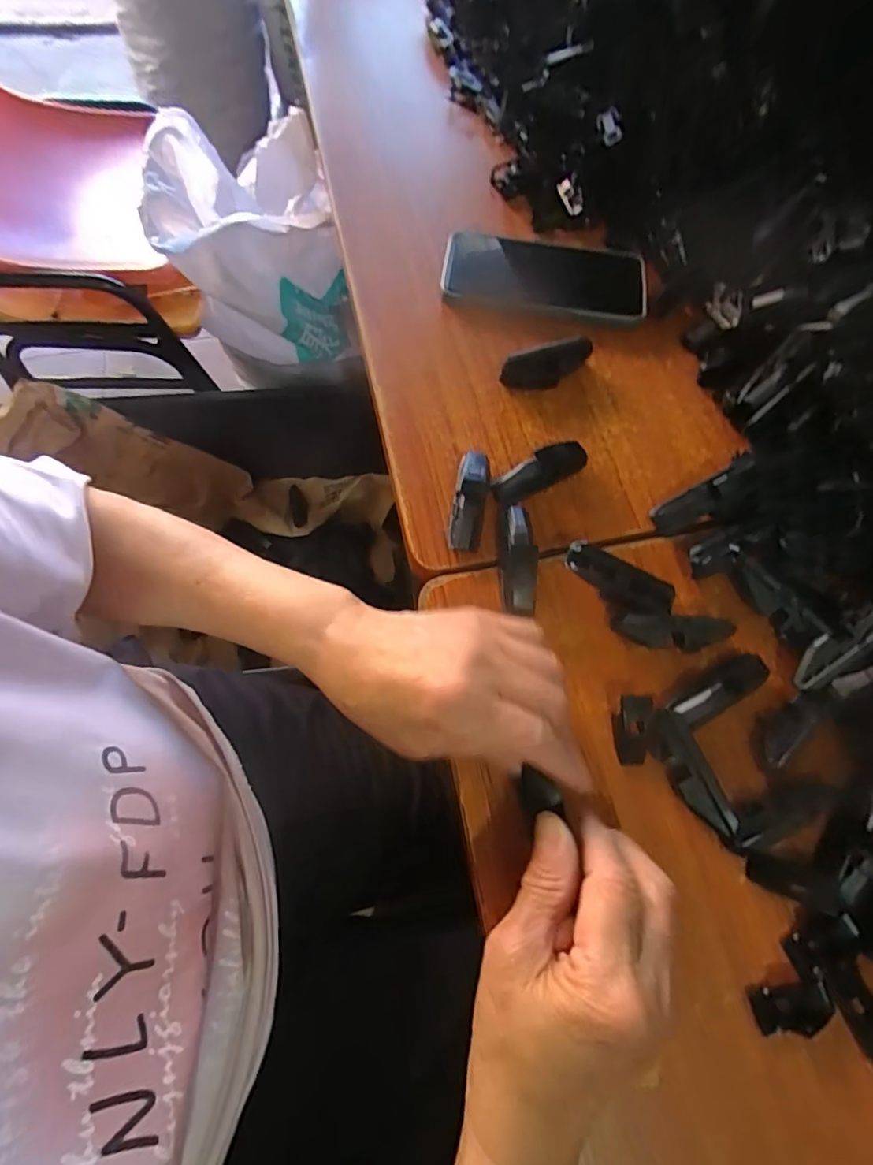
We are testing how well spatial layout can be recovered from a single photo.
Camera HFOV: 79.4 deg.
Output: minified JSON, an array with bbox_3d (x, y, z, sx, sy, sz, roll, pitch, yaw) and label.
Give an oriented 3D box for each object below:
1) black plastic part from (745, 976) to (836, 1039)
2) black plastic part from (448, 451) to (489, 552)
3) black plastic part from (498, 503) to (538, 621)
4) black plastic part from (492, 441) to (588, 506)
[{"bbox_3d":[0.183,0.218,0.269,0.041,0.005,0.021,-7,70,-5],"label":"black plastic part"},{"bbox_3d":[0.022,-0.054,0.353,0.021,0.025,0.067,11,70,1],"label":"black plastic part"},{"bbox_3d":[0.052,-0.015,0.338,0.021,0.026,0.072,3,70,-2],"label":"black plastic part"},{"bbox_3d":[0.074,-0.076,0.366,0.075,0.027,0.020,-26,73,-12],"label":"black plastic part"}]

